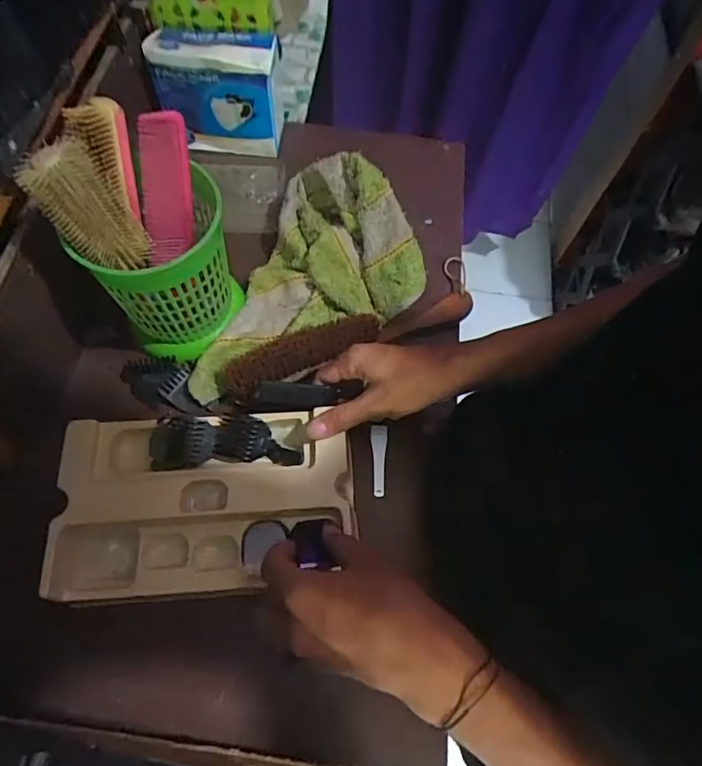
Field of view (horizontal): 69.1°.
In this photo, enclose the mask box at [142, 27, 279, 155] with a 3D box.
[{"bbox_3d":[-0.149,-0.336,0.582,0.126,0.110,0.075,5,64,0],"label":"mask box"}]

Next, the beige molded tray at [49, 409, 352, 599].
[{"bbox_3d":[-0.114,0.092,0.407,0.226,0.034,0.134,-3,64,-4],"label":"beige molded tray"}]

